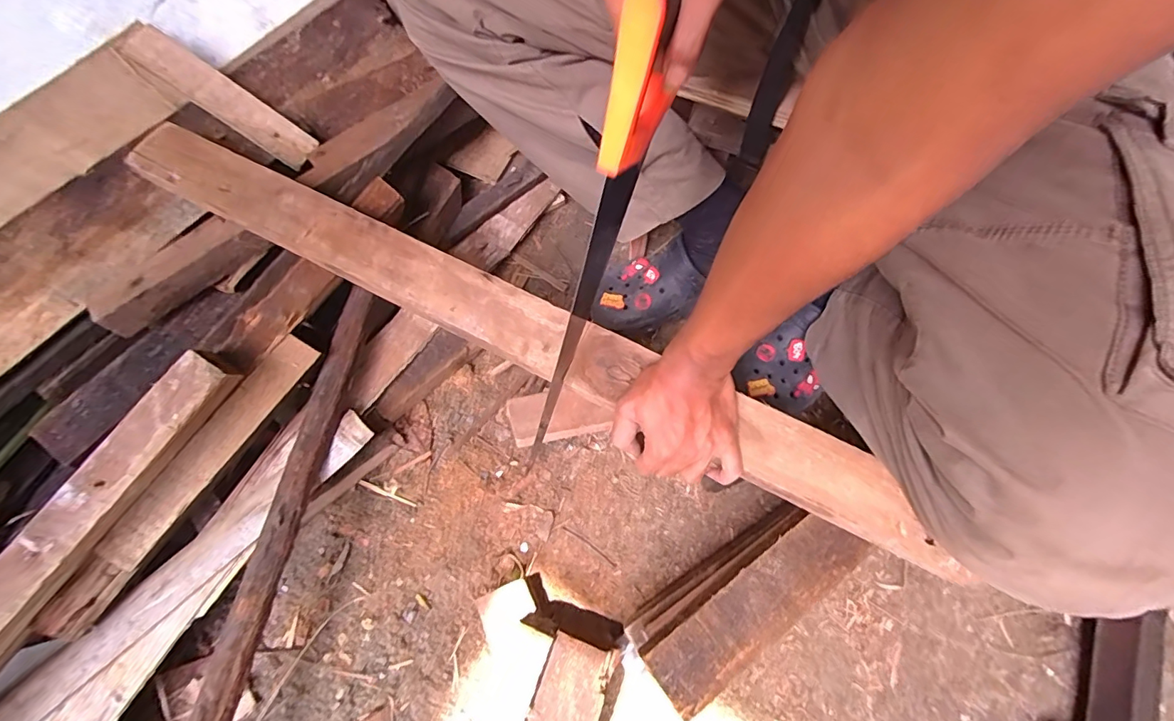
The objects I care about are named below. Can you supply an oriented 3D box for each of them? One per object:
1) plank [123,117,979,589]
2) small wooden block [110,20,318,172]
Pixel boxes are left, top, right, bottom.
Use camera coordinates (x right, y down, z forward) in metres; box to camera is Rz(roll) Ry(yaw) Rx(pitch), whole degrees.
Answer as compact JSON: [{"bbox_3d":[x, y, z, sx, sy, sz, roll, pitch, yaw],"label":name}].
[{"bbox_3d":[-0.084,-0.042,0.492,0.867,0.027,0.069,26,72,8],"label":"plank"},{"bbox_3d":[-0.439,-0.316,0.598,0.217,0.019,0.049,33,72,-15],"label":"small wooden block"}]

